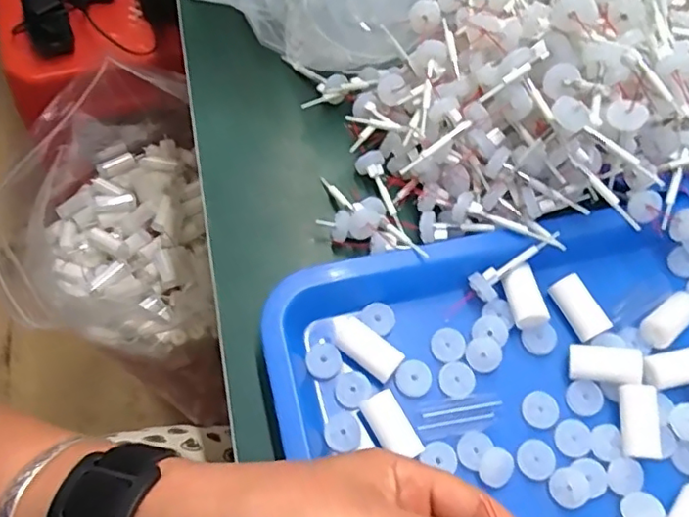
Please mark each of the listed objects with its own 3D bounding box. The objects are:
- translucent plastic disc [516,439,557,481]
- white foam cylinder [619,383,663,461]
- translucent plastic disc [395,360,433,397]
[{"bbox_3d":[0.111,0.116,0.344,0.021,0.004,0.022,1,65,-2],"label":"translucent plastic disc"},{"bbox_3d":[0.169,0.094,0.343,0.019,0.017,0.041,4,65,-1],"label":"white foam cylinder"},{"bbox_3d":[0.041,0.072,0.357,0.021,0.004,0.021,1,65,-2],"label":"translucent plastic disc"}]

